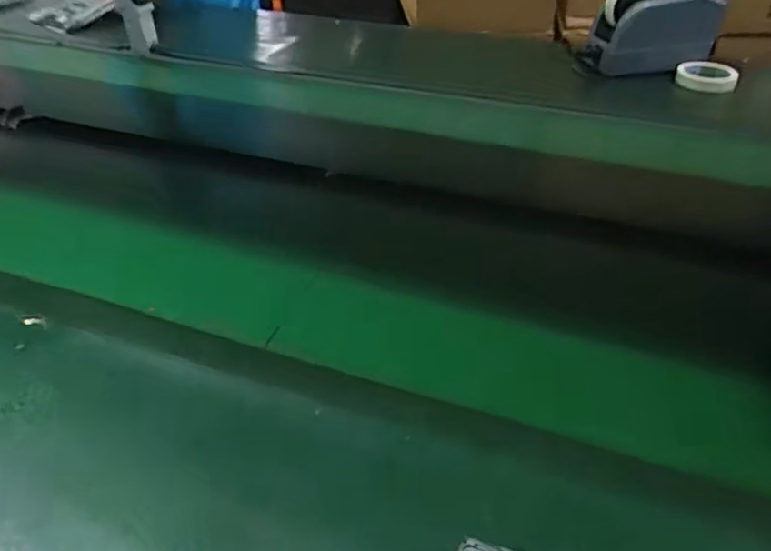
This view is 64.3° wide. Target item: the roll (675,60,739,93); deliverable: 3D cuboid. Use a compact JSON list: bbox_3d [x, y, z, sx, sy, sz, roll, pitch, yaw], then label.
[{"bbox_3d":[0.590,-0.368,1.122,0.104,0.033,0.104,-1,39,1],"label":"roll"}]

